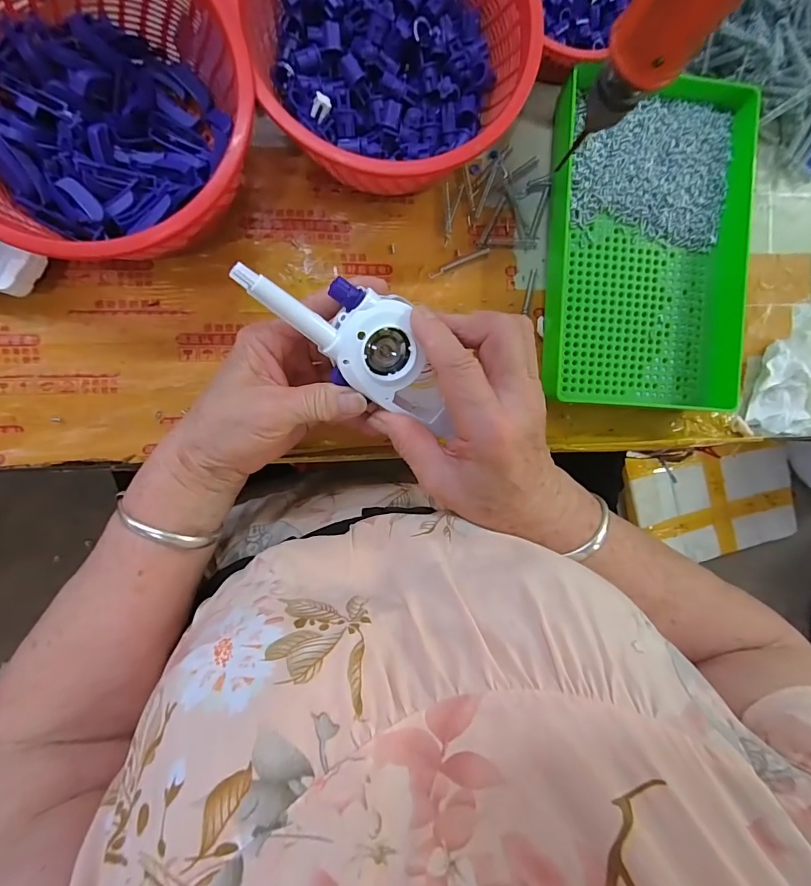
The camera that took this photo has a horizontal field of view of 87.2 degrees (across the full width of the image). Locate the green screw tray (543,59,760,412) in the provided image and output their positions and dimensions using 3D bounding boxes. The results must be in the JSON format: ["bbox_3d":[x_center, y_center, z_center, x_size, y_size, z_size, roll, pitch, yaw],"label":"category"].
[{"bbox_3d":[0.184,-0.147,0.329,0.157,0.034,0.241,3,91,-8],"label":"green screw tray"}]

